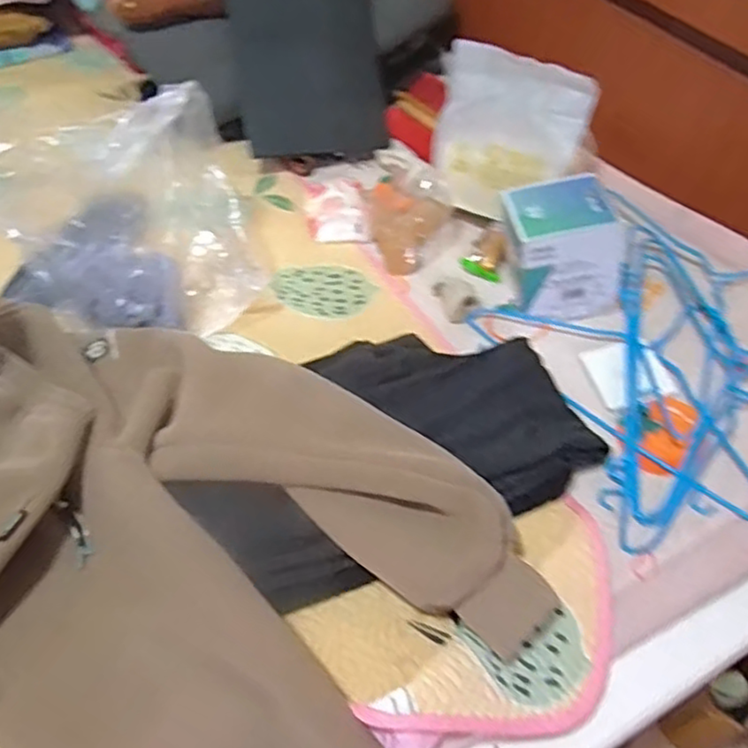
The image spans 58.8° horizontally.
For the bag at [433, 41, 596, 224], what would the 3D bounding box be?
[{"bbox_3d":[0.191,-0.349,0.972,0.230,0.233,0.048,20,19,28],"label":"bag"}]

